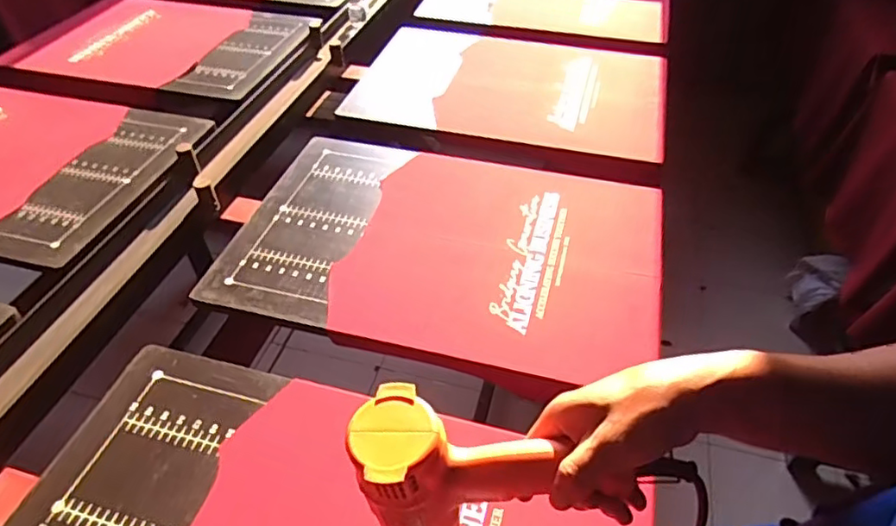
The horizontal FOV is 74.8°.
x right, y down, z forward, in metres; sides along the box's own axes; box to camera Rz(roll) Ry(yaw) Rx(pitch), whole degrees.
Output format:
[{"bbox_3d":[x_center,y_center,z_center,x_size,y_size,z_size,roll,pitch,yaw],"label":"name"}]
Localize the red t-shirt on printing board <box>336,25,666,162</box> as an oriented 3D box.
[{"bbox_3d":[0.129,-0.381,1.177,0.580,0.027,0.413,10,45,11],"label":"red t-shirt on printing board"}]

